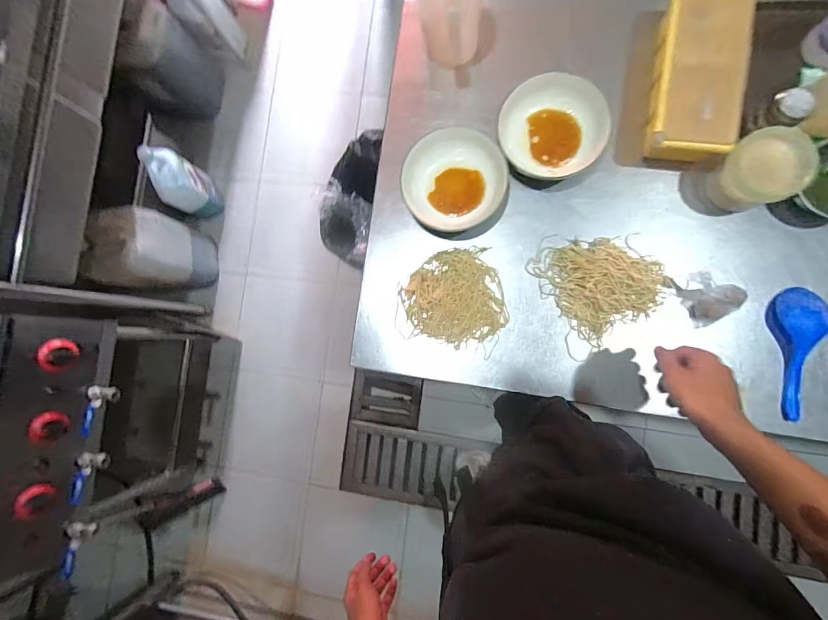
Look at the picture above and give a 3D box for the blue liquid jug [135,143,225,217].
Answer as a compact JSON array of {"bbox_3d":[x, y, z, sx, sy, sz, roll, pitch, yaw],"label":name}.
[{"bbox_3d":[-0.915,-0.491,1.526,0.122,0.315,0.213,-15,84,6],"label":"blue liquid jug"}]

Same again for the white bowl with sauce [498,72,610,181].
[{"bbox_3d":[0.222,-0.294,0.630,0.157,0.071,0.162,0,86,7],"label":"white bowl with sauce"}]

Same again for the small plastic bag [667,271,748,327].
[{"bbox_3d":[0.453,-0.028,0.593,0.074,0.084,0.092,-31,83,4],"label":"small plastic bag"}]

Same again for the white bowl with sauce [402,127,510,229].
[{"bbox_3d":[0.067,-0.216,0.637,0.167,0.072,0.141,-3,86,7],"label":"white bowl with sauce"}]

